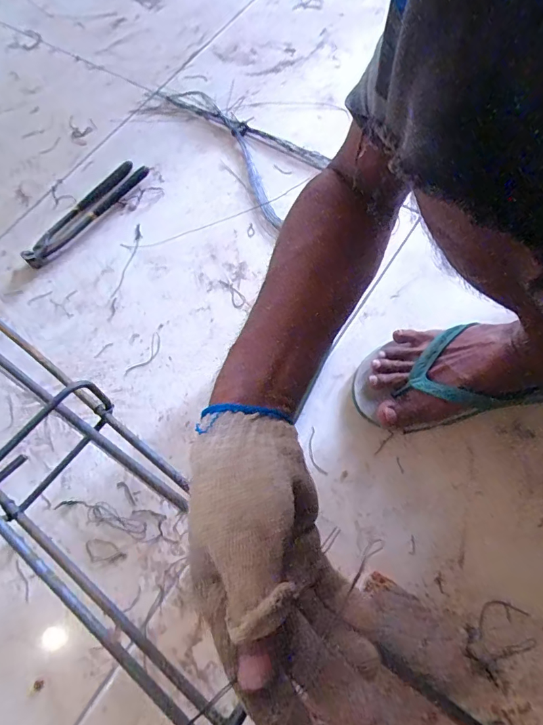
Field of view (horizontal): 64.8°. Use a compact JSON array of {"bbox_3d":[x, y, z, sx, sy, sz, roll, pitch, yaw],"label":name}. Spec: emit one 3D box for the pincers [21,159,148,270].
[{"bbox_3d":[-0.263,-0.214,0.610,0.048,0.031,0.215,34,73,16],"label":"pincers"}]

